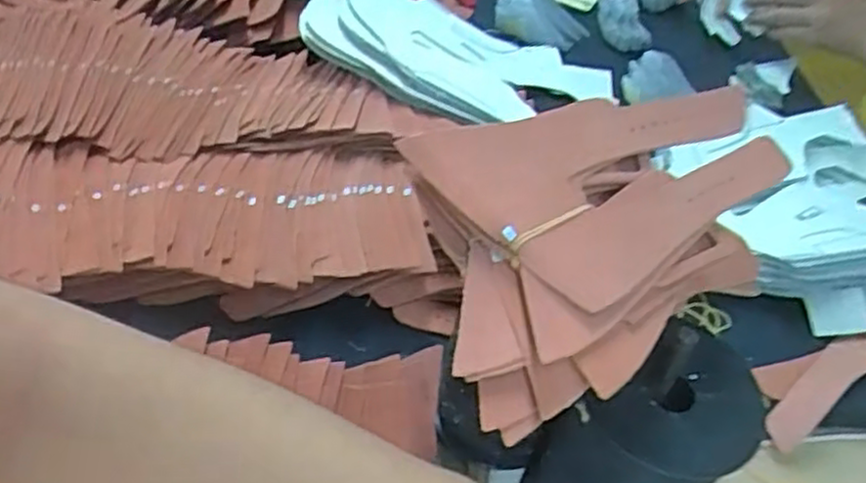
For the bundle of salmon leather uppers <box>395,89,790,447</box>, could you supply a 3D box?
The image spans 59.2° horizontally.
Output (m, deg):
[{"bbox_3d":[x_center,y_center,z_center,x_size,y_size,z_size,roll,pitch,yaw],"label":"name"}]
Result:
[{"bbox_3d":[0.091,-0.004,0.407,0.182,0.085,0.168,-7,48,-15],"label":"bundle of salmon leather uppers"}]

